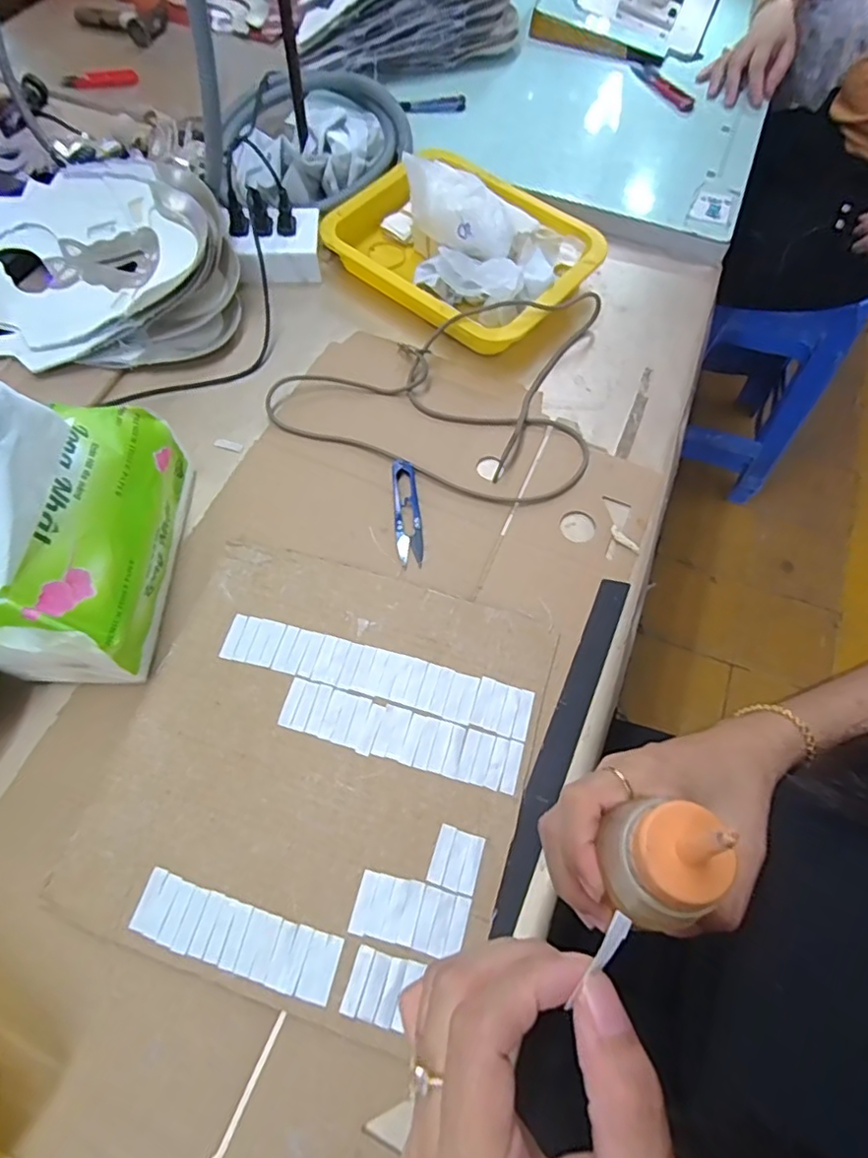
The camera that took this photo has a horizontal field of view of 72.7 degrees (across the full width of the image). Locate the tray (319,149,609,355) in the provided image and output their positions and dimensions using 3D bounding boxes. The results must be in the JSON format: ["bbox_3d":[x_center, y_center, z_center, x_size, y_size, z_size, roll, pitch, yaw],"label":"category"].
[{"bbox_3d":[0.035,-0.348,0.604,0.242,0.083,0.197,41,71,16],"label":"tray"}]

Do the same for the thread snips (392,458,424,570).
[{"bbox_3d":[-0.023,-0.058,0.506,0.023,0.008,0.102,-4,65,-3],"label":"thread snips"}]

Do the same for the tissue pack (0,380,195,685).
[{"bbox_3d":[-0.250,-0.047,0.400,0.091,0.178,0.196,2,65,0],"label":"tissue pack"}]

